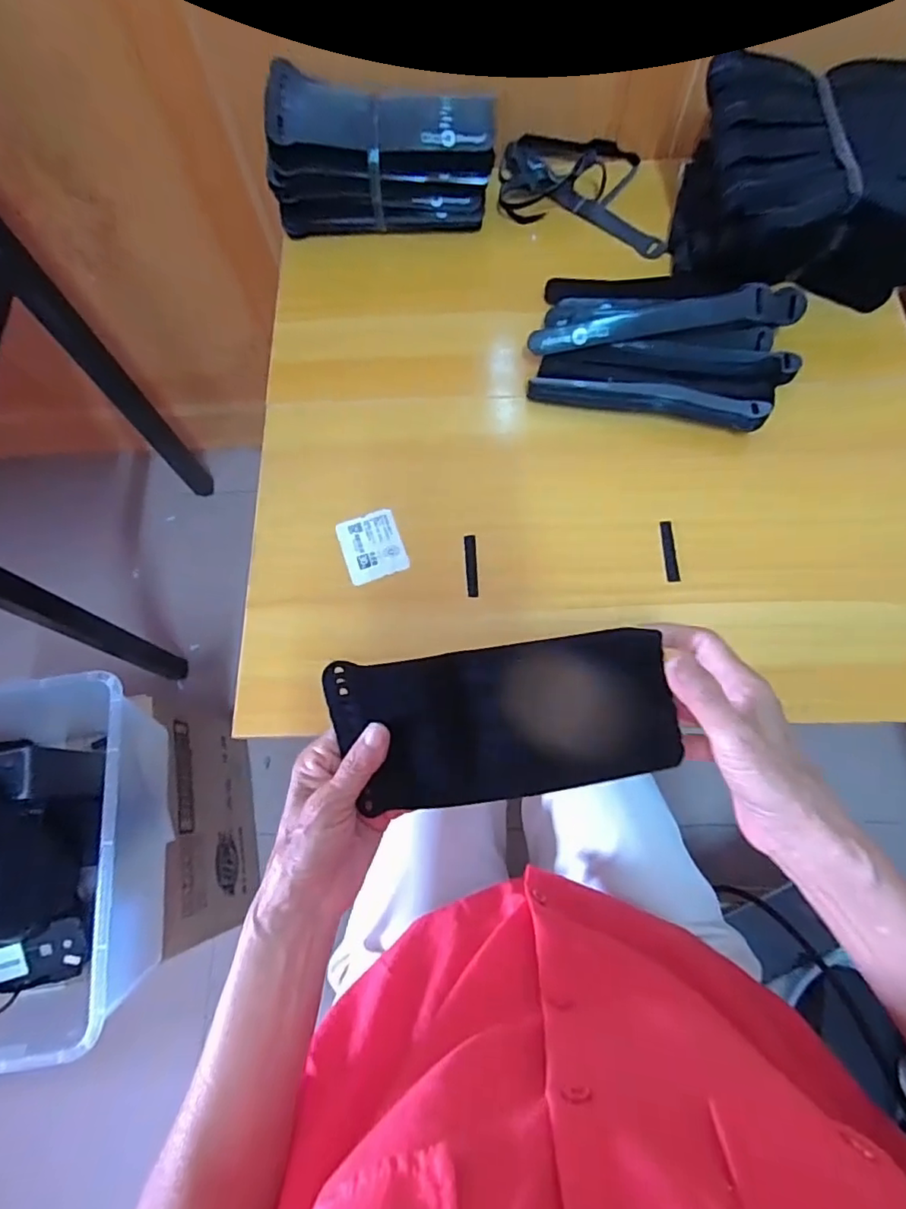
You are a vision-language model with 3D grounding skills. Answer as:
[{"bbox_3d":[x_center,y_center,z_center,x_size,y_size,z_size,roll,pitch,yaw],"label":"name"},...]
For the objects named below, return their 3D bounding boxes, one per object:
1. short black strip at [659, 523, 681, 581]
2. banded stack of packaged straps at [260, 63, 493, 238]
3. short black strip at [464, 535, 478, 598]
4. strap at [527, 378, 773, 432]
[{"bbox_3d":[0.176,-0.043,0.469,0.011,0.004,0.053,-1,67,-4],"label":"short black strip"},{"bbox_3d":[-0.064,-0.427,0.548,0.203,0.099,0.095,6,73,5],"label":"banded stack of packaged straps"},{"bbox_3d":[0.015,-0.032,0.471,0.009,0.004,0.054,-3,72,2],"label":"short black strip"},{"bbox_3d":[0.166,-0.179,0.499,0.197,0.022,0.026,11,73,6],"label":"strap"}]

